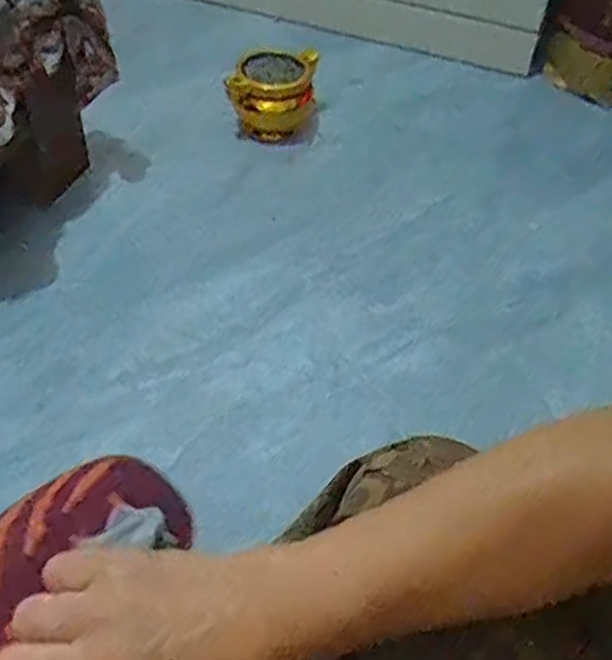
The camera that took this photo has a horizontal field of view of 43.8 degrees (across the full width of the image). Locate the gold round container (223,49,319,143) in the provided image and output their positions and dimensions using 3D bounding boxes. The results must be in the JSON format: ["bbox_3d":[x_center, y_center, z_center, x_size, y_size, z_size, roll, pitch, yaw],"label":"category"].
[{"bbox_3d":[-0.060,-0.432,1.412,0.156,0.120,0.117,8,47,3],"label":"gold round container"}]

